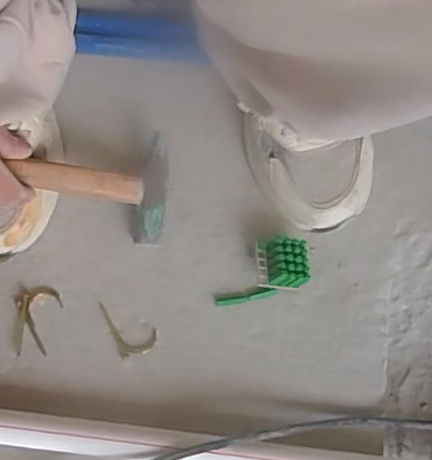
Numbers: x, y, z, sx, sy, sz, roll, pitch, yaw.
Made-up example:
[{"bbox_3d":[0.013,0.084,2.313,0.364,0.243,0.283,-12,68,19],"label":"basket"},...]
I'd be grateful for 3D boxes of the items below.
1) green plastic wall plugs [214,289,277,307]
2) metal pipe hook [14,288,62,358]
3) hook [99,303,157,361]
[{"bbox_3d":[0.026,0.059,0.520,0.054,0.004,0.008,-11,70,-5],"label":"green plastic wall plugs"},{"bbox_3d":[-0.151,0.077,0.510,0.040,0.006,0.055,-5,69,-3],"label":"metal pipe hook"},{"bbox_3d":[-0.073,0.080,0.510,0.035,0.004,0.054,-23,71,-9],"label":"hook"}]

